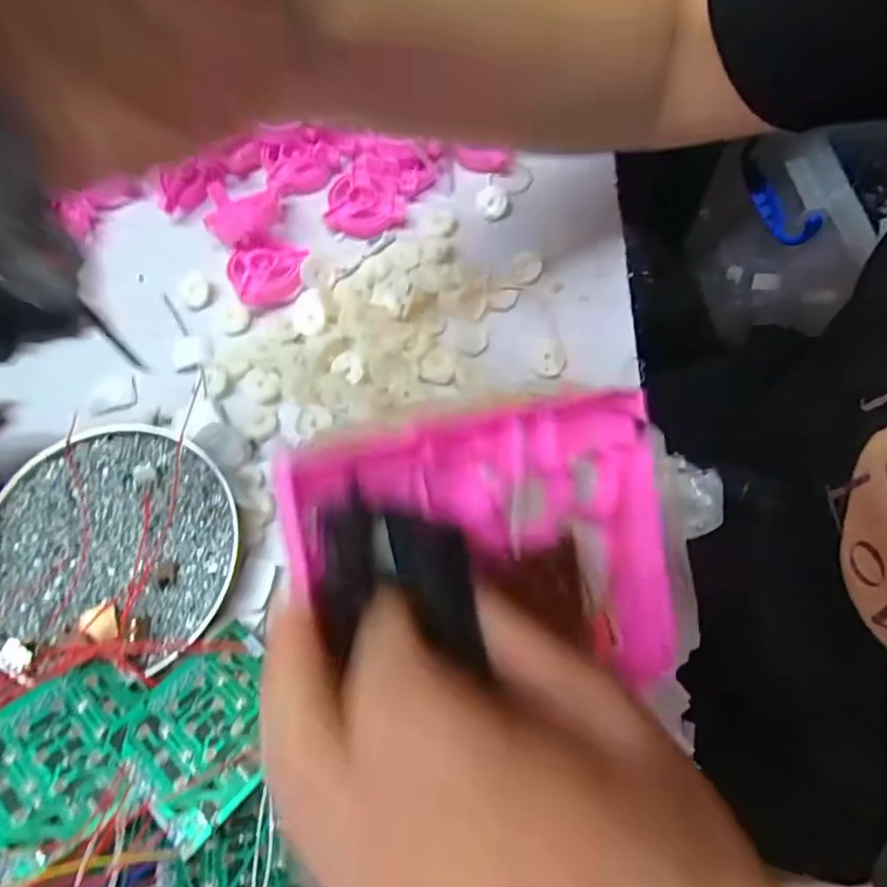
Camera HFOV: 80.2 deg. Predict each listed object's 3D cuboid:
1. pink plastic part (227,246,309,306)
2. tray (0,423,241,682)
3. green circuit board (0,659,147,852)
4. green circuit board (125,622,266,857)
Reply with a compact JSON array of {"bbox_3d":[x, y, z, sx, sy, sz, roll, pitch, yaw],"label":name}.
[{"bbox_3d":[-0.118,-0.114,0.348,0.049,0.018,0.040,-4,70,-2],"label":"pink plastic part"},{"bbox_3d":[-0.182,0.054,0.288,0.129,0.022,0.126,-2,70,-1],"label":"tray"},{"bbox_3d":[-0.167,0.135,0.232,0.065,0.004,0.067,41,50,15],"label":"green circuit board"},{"bbox_3d":[-0.106,0.129,0.244,0.068,0.004,0.069,35,59,24],"label":"green circuit board"}]

